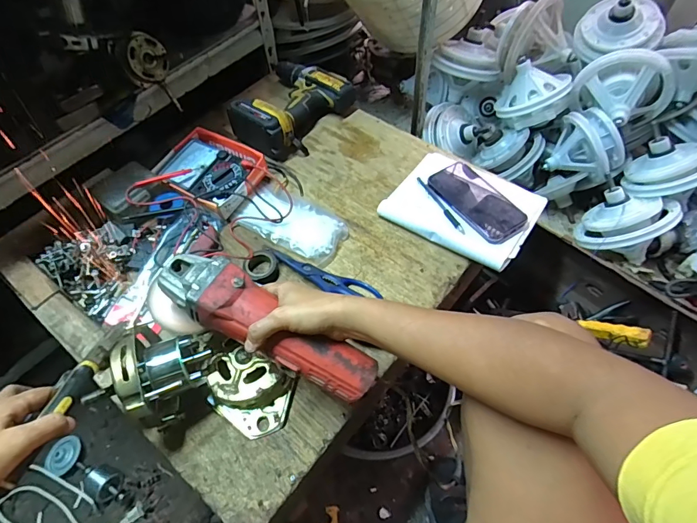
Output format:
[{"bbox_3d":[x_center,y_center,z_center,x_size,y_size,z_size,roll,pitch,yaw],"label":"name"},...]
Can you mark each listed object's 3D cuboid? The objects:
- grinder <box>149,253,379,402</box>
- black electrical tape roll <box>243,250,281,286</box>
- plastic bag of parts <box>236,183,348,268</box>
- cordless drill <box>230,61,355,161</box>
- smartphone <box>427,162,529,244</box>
[{"bbox_3d":[-0.092,0.078,0.479,0.254,0.093,0.068,26,61,8],"label":"grinder"},{"bbox_3d":[-0.132,0.008,0.649,0.050,0.020,0.051,-1,57,1],"label":"black electrical tape roll"},{"bbox_3d":[-0.092,-0.069,0.698,0.185,0.024,0.094,28,62,19],"label":"plastic bag of parts"},{"bbox_3d":[-0.124,-0.305,0.824,0.188,0.076,0.223,28,62,19],"label":"cordless drill"},{"bbox_3d":[0.213,-0.103,0.696,0.090,0.012,0.165,-30,60,-17],"label":"smartphone"}]

